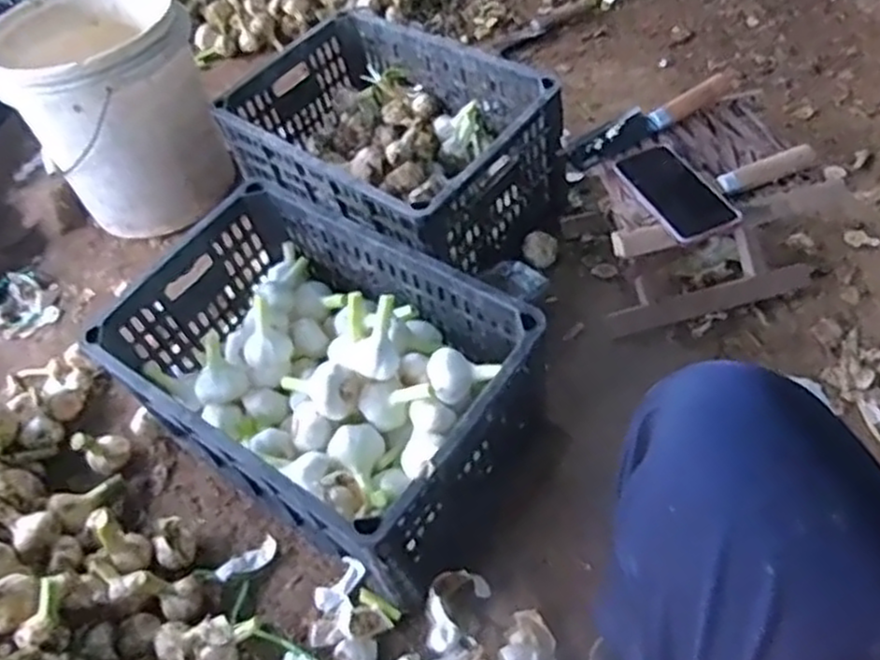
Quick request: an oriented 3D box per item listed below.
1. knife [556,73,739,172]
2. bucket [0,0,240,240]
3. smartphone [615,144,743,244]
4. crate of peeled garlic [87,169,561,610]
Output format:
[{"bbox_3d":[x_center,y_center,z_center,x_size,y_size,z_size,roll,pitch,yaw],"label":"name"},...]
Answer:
[{"bbox_3d":[0.276,-0.280,0.959,0.249,0.018,0.050,-30,69,-6],"label":"knife"},{"bbox_3d":[-0.527,-0.369,1.213,0.289,0.285,0.305,-5,50,6],"label":"bucket"},{"bbox_3d":[0.288,-0.170,0.886,0.093,0.014,0.161,-21,53,-12],"label":"smartphone"},{"bbox_3d":[-0.127,0.063,0.881,0.444,0.236,0.313,25,60,28],"label":"crate of peeled garlic"}]

